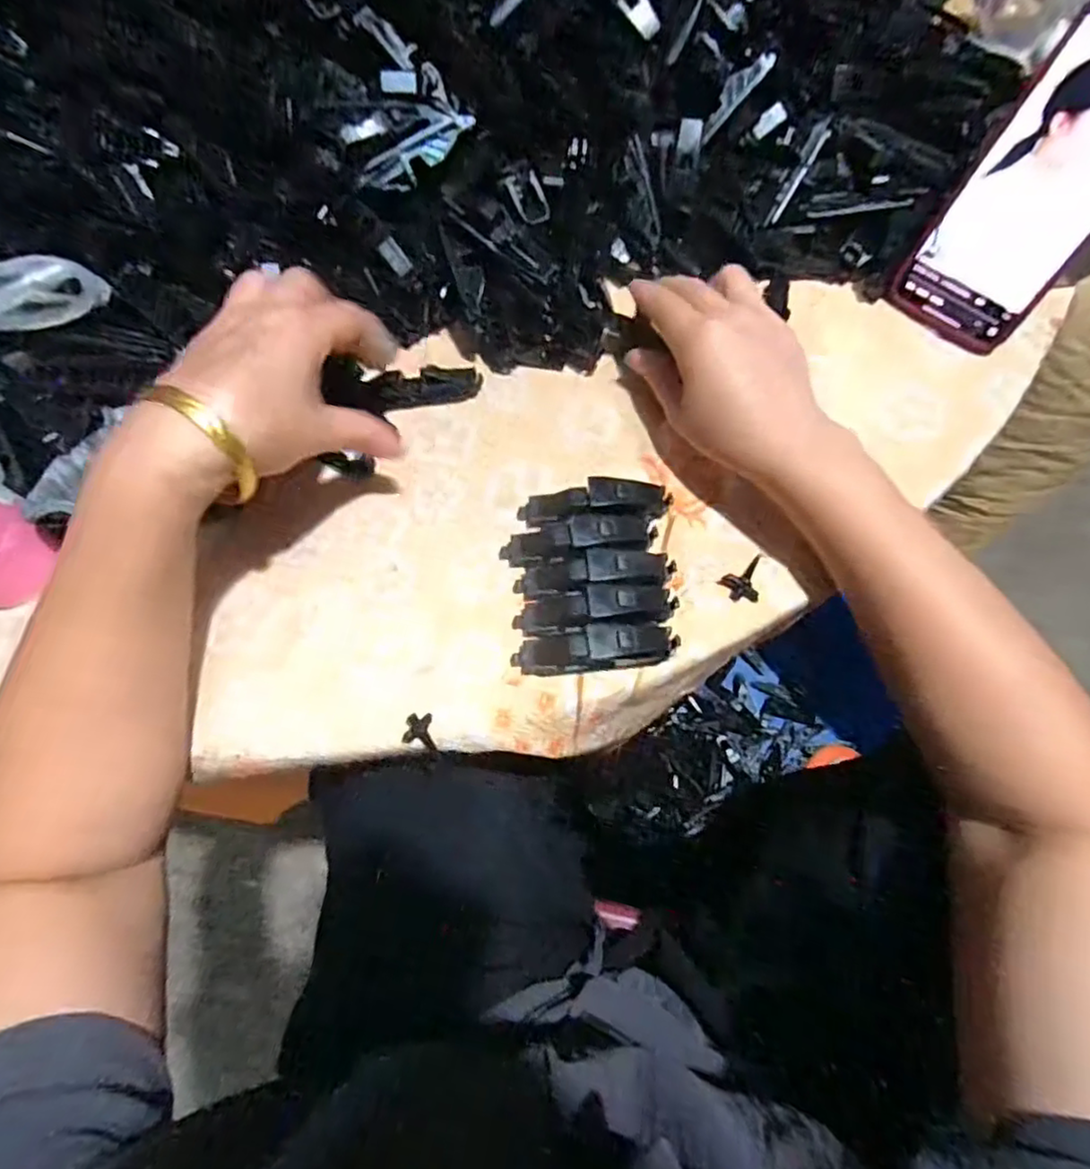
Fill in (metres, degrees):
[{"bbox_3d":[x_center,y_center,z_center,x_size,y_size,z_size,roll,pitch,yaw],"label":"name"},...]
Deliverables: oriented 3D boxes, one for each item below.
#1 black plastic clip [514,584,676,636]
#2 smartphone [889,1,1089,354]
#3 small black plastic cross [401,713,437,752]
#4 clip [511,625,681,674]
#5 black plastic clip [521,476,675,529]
[{"bbox_3d":[0.026,0.014,0.330,0.082,0.021,0.020,-8,68,-1],"label":"black plastic clip"},{"bbox_3d":[0.272,-0.215,0.352,0.081,0.160,0.009,42,43,19],"label":"smartphone"},{"bbox_3d":[-0.060,0.071,0.317,0.016,0.011,0.016,11,69,7],"label":"small black plastic cross"},{"bbox_3d":[0.026,0.032,0.323,0.082,0.021,0.018,-5,68,1],"label":"clip"},{"bbox_3d":[0.028,-0.043,0.352,0.083,0.022,0.020,-4,68,1],"label":"black plastic clip"}]

